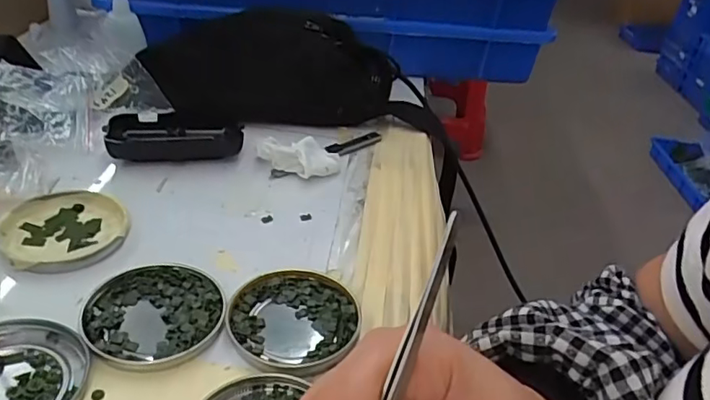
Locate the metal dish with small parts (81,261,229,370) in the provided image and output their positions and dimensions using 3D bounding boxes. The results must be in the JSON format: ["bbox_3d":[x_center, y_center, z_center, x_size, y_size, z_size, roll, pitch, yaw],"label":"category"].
[{"bbox_3d":[-0.118,0.067,0.333,0.077,0.008,0.075,5,33,-4],"label":"metal dish with small parts"}]

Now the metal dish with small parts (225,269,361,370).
[{"bbox_3d":[-0.037,0.070,0.344,0.078,0.009,0.076,2,34,-9],"label":"metal dish with small parts"}]

